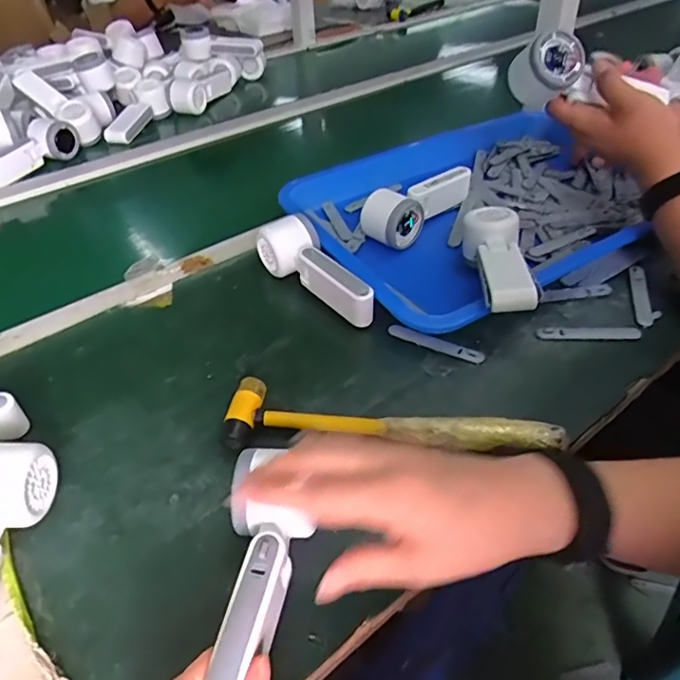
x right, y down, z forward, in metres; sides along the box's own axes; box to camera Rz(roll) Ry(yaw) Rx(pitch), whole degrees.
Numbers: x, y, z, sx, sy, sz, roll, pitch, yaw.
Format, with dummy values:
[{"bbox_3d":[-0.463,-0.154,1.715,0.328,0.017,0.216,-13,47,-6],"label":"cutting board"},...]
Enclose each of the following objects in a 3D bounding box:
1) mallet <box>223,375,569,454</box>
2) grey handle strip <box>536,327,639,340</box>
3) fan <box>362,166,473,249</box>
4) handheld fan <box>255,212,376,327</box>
[{"bbox_3d":[0.040,0.071,0.433,0.262,0.036,0.058,2,43,6],"label":"mallet"},{"bbox_3d":[0.239,-0.006,0.510,0.098,0.004,0.013,-1,43,2],"label":"grey handle strip"},{"bbox_3d":[0.094,-0.168,0.650,0.061,0.056,0.165,27,51,28],"label":"fan"},{"bbox_3d":[-0.026,-0.071,0.561,0.056,0.061,0.157,-26,48,-23],"label":"handheld fan"}]

